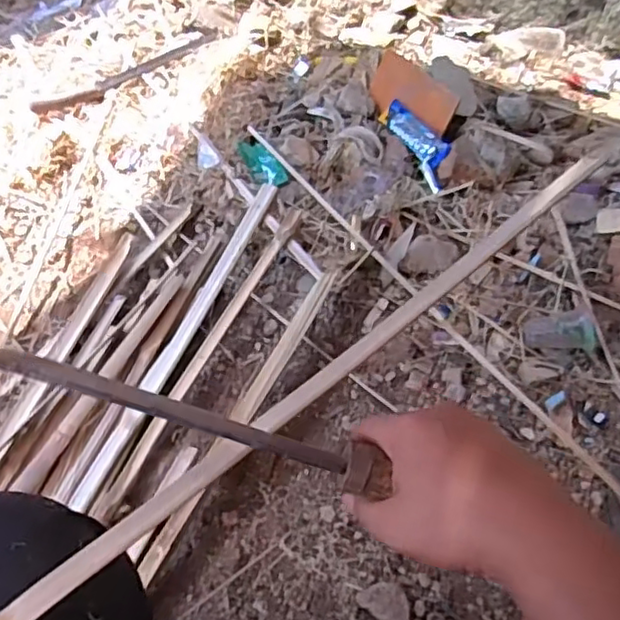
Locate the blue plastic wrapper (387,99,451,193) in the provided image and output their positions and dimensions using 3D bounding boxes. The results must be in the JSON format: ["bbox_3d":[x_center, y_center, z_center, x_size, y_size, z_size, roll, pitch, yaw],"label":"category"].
[{"bbox_3d":[0.186,-0.292,1.100,0.054,0.033,0.209,-20,56,-9],"label":"blue plastic wrapper"}]

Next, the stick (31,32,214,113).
[{"bbox_3d":[-0.362,-0.466,1.284,0.379,0.026,0.054,-27,59,-13],"label":"stick"}]

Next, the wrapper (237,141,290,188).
[{"bbox_3d":[-0.084,-0.258,1.132,0.047,0.016,0.120,-34,61,-17],"label":"wrapper"}]

